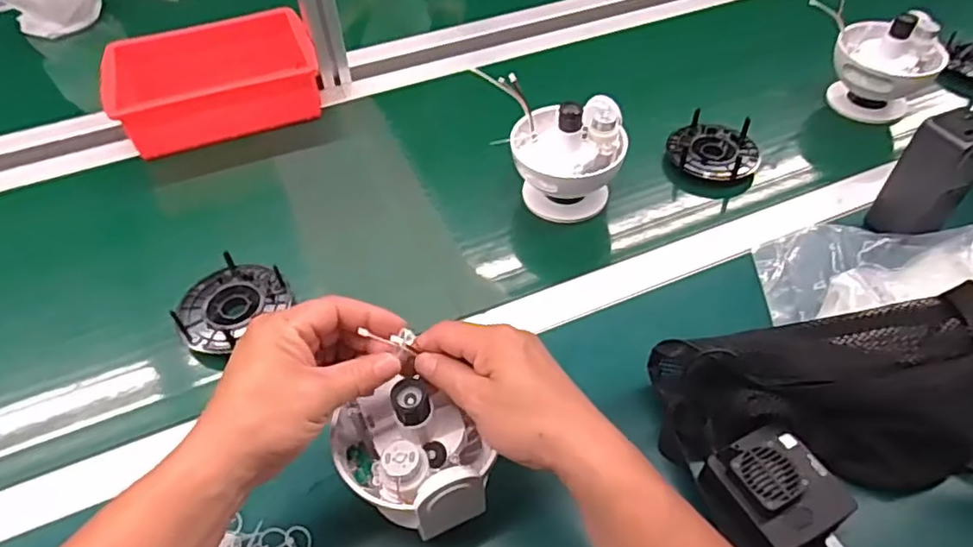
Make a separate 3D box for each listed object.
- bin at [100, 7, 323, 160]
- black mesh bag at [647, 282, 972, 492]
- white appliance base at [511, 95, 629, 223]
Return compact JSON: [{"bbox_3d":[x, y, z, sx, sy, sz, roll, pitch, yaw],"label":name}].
[{"bbox_3d":[-0.342,-0.246,0.793,0.240,0.085,0.165,-19,50,-13],"label":"bin"},{"bbox_3d":[0.286,0.079,0.460,0.311,0.092,0.122,2,48,5],"label":"black mesh bag"},{"bbox_3d":[0.085,-0.125,0.645,0.110,0.107,0.091,-4,48,-1],"label":"white appliance base"}]

